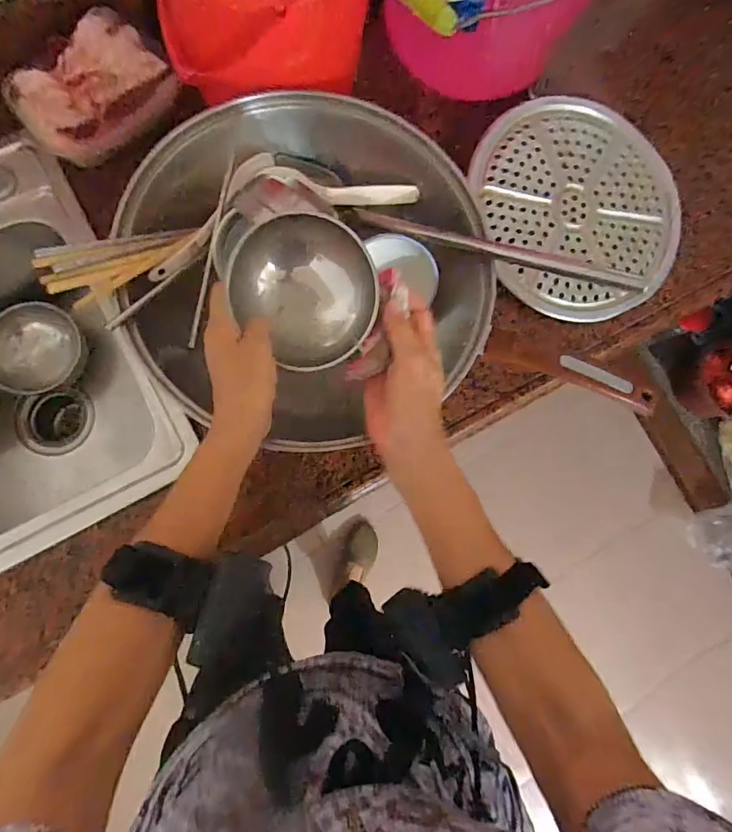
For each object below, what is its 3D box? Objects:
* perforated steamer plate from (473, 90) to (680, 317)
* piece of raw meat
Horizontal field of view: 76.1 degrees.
[{"bbox_3d":[0.251,-0.245,0.552,0.235,0.025,0.254,1,83,-5],"label":"perforated steamer plate"},{"bbox_3d":[-0.284,-0.338,0.482,0.147,0.057,0.099,-35,87,-8],"label":"piece of raw meat"}]

